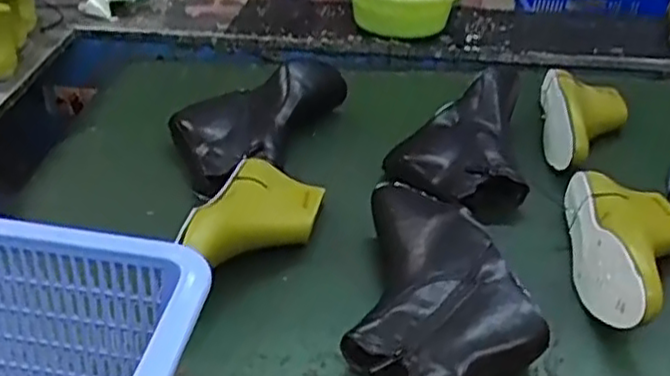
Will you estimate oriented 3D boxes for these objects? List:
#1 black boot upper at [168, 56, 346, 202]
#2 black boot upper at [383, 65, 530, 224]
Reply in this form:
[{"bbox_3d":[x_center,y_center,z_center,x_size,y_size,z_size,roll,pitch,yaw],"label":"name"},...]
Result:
[{"bbox_3d":[-0.118,-0.080,0.921,0.152,0.087,0.274,21,39,25],"label":"black boot upper"},{"bbox_3d":[0.146,-0.058,0.868,0.159,0.074,0.251,5,35,5],"label":"black boot upper"}]

